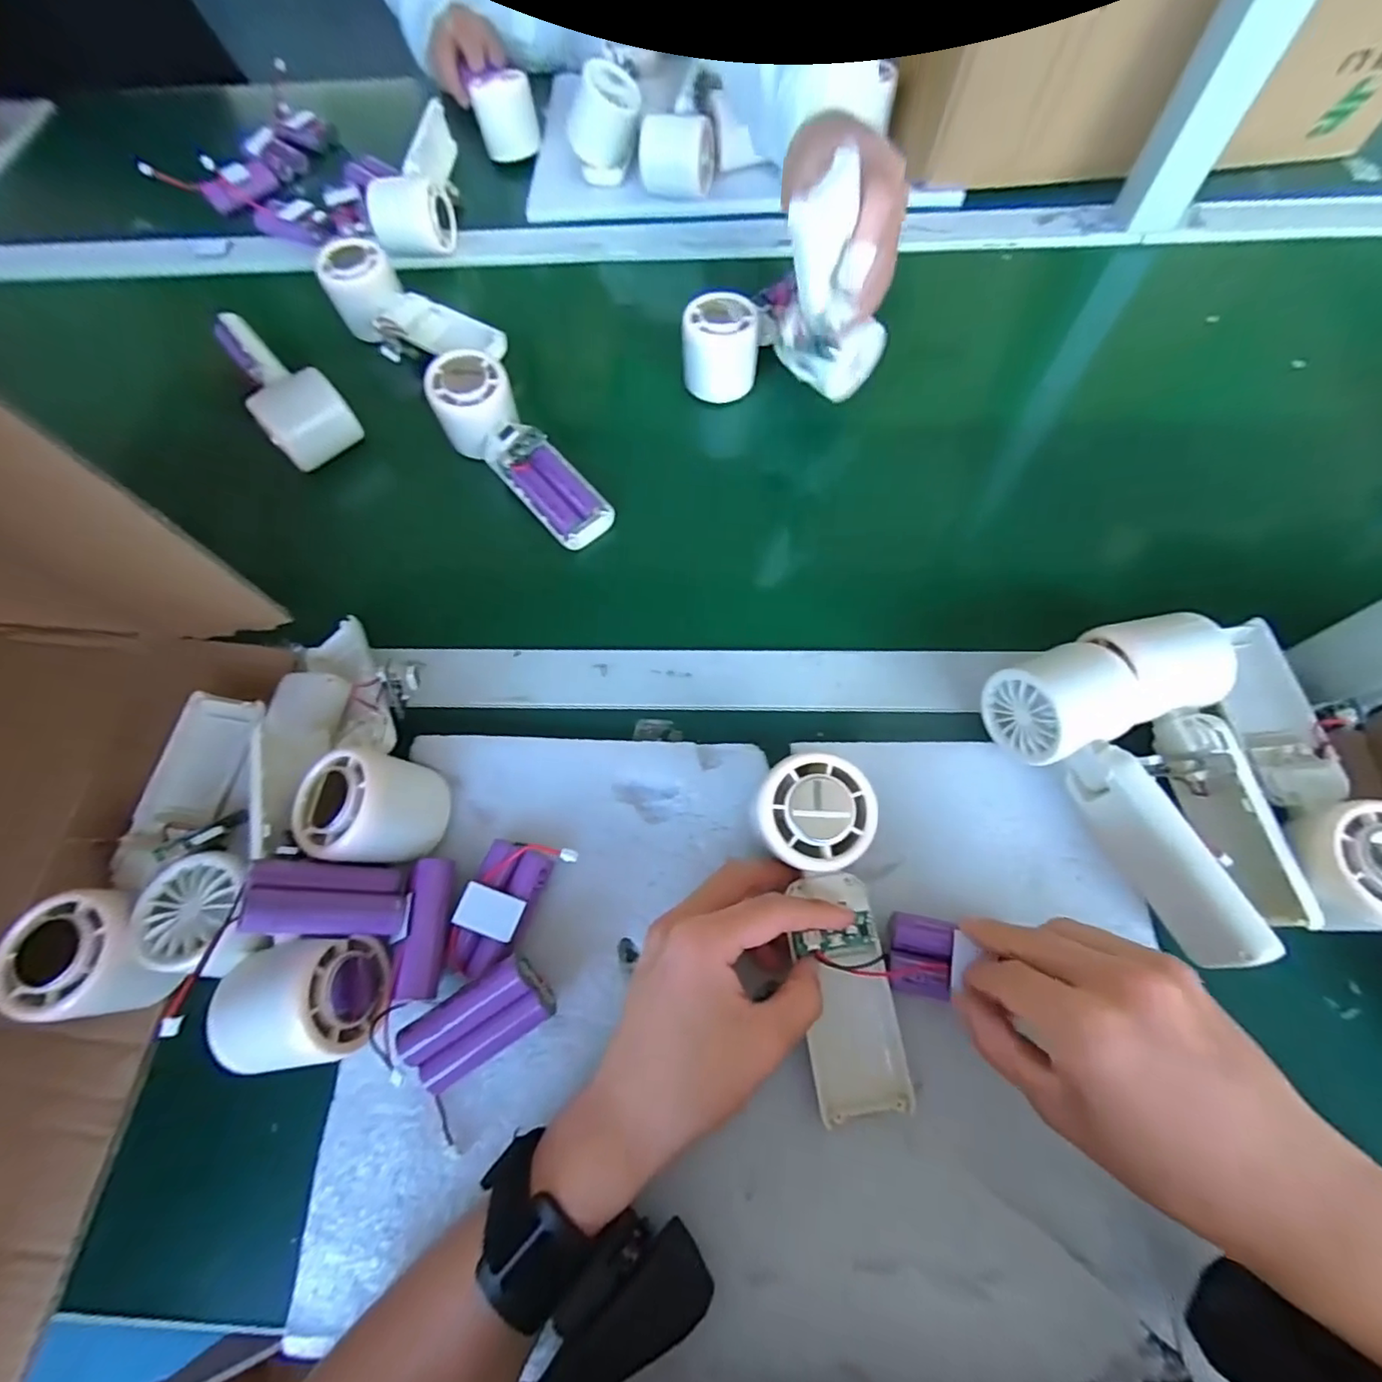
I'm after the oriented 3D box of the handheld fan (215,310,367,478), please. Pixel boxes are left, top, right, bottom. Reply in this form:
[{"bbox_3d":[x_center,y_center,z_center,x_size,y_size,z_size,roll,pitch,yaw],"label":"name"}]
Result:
[{"bbox_3d":[-0.327,-0.242,0.472,0.058,0.045,0.156,-40,69,-15],"label":"handheld fan"}]

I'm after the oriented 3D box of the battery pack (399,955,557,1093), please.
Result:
[{"bbox_3d":[-0.102,0.159,0.288,0.068,0.034,0.033,-31,67,-12],"label":"battery pack"}]

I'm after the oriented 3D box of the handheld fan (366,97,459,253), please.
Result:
[{"bbox_3d":[-0.256,-0.475,0.555,0.064,0.045,0.155,-7,65,-1],"label":"handheld fan"}]

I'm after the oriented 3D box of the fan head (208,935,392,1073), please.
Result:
[{"bbox_3d":[-0.184,0.147,0.283,0.064,0.061,0.053,-8,65,-1],"label":"fan head"}]

